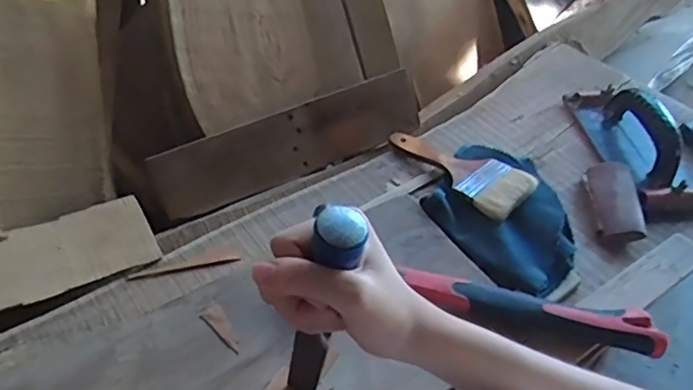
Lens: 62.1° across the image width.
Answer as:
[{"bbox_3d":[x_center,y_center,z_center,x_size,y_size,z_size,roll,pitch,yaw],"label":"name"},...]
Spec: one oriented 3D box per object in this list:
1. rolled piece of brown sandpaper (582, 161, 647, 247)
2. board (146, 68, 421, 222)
[{"bbox_3d":[0.300,0.008,0.649,0.048,0.032,0.107,5,42,3],"label":"rolled piece of brown sandpaper"},{"bbox_3d":[-0.059,-0.065,0.715,0.348,0.089,0.030,-24,20,-22],"label":"board"}]

